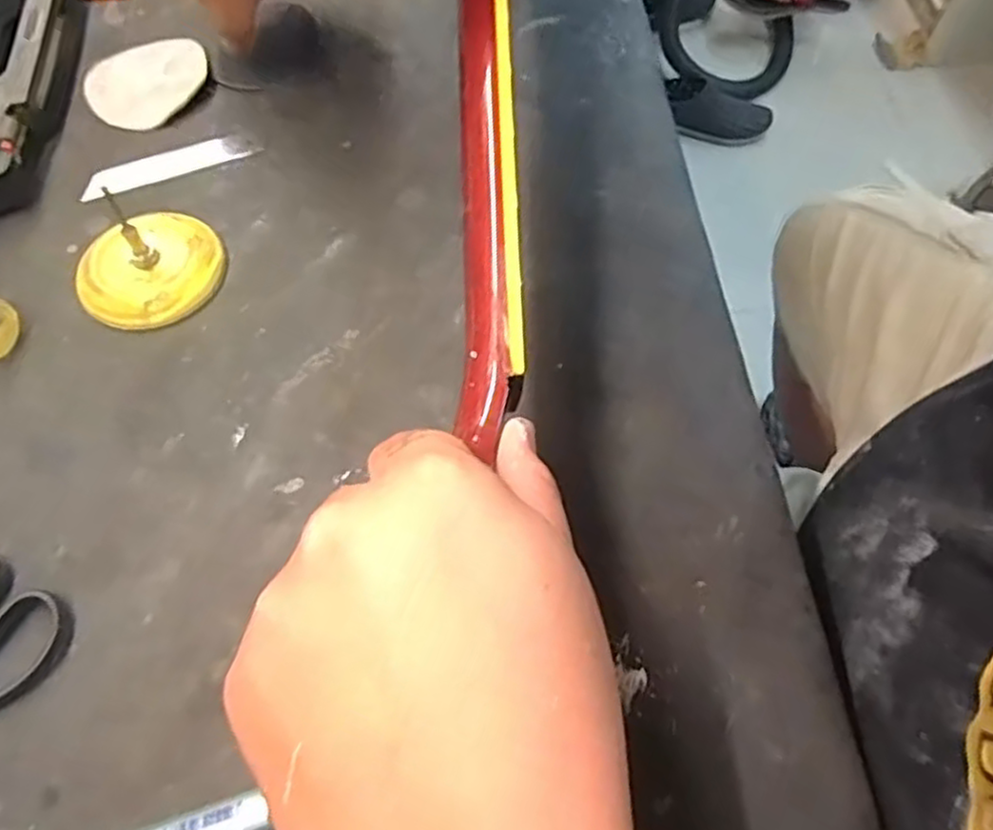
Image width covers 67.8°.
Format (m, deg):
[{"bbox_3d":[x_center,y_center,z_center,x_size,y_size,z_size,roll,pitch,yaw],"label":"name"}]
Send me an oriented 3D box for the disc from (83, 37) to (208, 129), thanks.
[{"bbox_3d":[-0.207,-0.199,0.435,0.064,0.009,0.068,34,67,16],"label":"disc"}]

